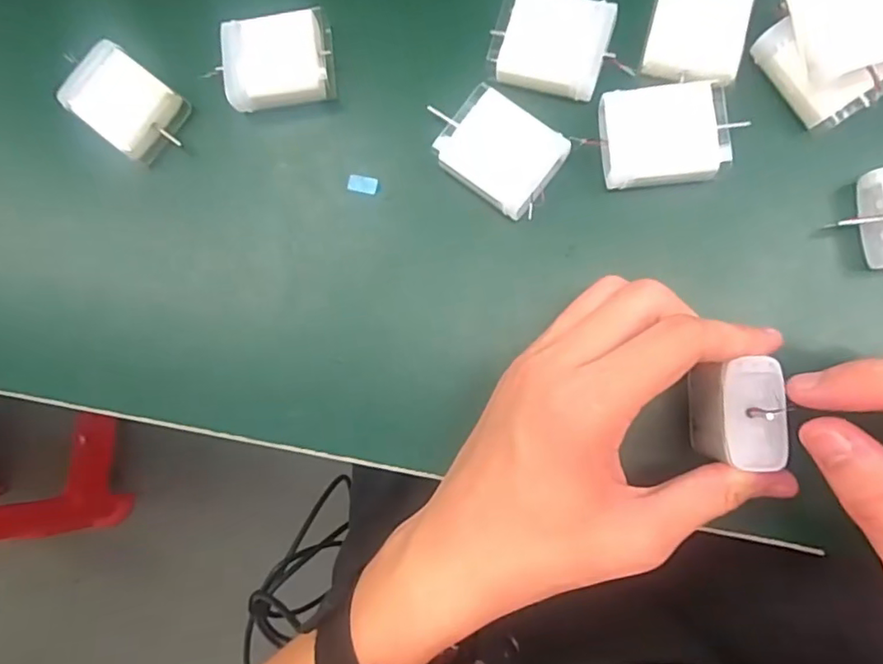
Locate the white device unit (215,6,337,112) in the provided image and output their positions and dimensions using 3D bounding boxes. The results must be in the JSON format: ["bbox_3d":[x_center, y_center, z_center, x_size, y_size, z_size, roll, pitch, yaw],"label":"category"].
[{"bbox_3d":[-0.080,-0.132,0.281,0.050,0.018,0.043,-8,83,7],"label":"white device unit"}]

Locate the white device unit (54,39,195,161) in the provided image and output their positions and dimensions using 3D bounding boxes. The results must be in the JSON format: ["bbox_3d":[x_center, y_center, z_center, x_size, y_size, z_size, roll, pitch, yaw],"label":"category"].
[{"bbox_3d":[-0.159,-0.115,0.289,0.054,0.020,0.039,39,90,10],"label":"white device unit"}]

